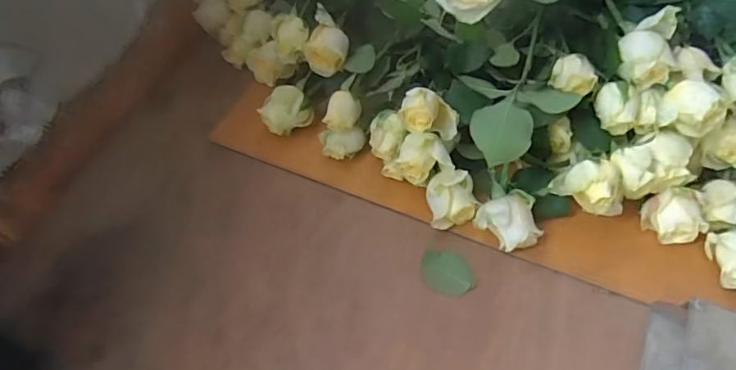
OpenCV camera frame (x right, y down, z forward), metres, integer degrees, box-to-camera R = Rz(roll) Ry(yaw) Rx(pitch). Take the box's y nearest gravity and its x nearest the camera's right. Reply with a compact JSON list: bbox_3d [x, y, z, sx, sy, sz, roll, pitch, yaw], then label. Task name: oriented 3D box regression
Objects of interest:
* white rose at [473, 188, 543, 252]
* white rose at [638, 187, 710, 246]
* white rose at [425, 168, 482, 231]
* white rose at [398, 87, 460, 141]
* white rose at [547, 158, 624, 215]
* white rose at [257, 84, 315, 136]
[{"bbox_3d":[0.123,0.037,0.464,0.054,0.040,0.044,-26,58,-14],"label":"white rose"},{"bbox_3d":[0.272,0.029,0.463,0.038,0.041,0.040,-1,55,2],"label":"white rose"},{"bbox_3d":[0.077,0.013,0.482,0.043,0.047,0.037,-11,56,-5],"label":"white rose"},{"bbox_3d":[0.056,-0.065,0.469,0.052,0.039,0.037,8,56,8],"label":"white rose"},{"bbox_3d":[0.188,0.002,0.443,0.057,0.042,0.036,27,61,20],"label":"white rose"},{"bbox_3d":[-0.082,-0.075,0.542,0.052,0.041,0.043,-39,62,-21],"label":"white rose"}]

